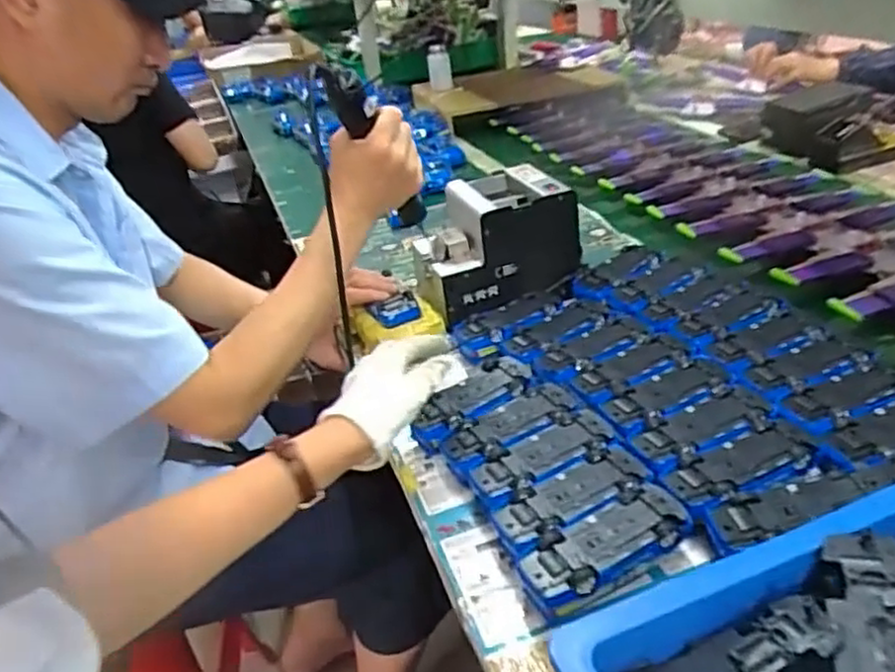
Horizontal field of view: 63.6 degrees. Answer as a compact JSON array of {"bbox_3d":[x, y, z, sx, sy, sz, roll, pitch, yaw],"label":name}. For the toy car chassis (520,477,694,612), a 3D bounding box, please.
[{"bbox_3d":[0.117,0.151,0.527,0.127,0.019,0.056,-18,33,-18],"label":"toy car chassis"}]

